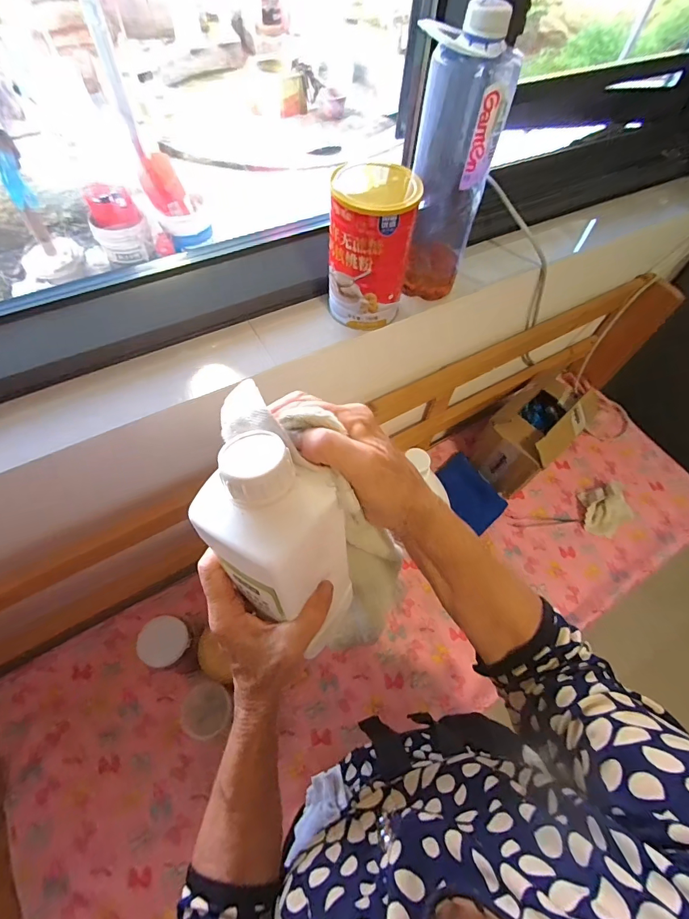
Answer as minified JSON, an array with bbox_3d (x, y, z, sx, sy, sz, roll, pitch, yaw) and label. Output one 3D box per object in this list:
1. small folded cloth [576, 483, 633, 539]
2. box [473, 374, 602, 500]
[{"bbox_3d":[0.583,0.112,0.894,0.093,0.039,0.114,-8,61,-8],"label":"small folded cloth"},{"bbox_3d":[0.417,-0.057,0.893,0.222,0.201,0.141,-37,69,-21],"label":"box"}]

